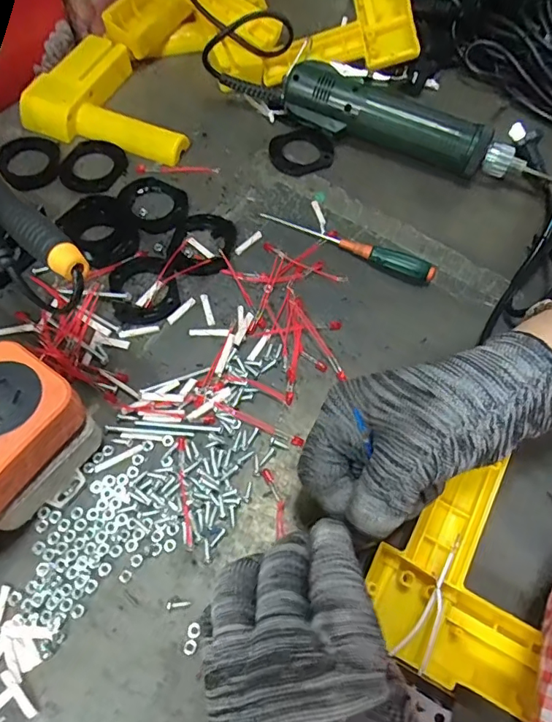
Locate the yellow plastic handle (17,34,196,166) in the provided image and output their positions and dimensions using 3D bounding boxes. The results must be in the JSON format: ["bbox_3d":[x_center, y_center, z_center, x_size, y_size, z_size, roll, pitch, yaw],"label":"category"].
[{"bbox_3d":[-0.142,-0.244,0.447,0.146,0.027,0.111,16,64,5],"label":"yellow plastic handle"}]

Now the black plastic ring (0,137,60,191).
[{"bbox_3d":[-0.213,-0.172,0.420,0.049,0.004,0.062,-11,65,-8],"label":"black plastic ring"}]

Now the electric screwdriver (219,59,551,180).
[{"bbox_3d":[0.099,-0.212,0.435,0.306,0.042,0.039,22,65,8],"label":"electric screwdriver"}]

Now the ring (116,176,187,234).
[{"bbox_3d":[-0.103,-0.131,0.406,0.062,0.004,0.050,28,65,10],"label":"ring"}]

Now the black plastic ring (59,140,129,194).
[{"bbox_3d":[-0.159,-0.171,0.425,0.057,0.005,0.057,1,64,-3],"label":"black plastic ring"}]

